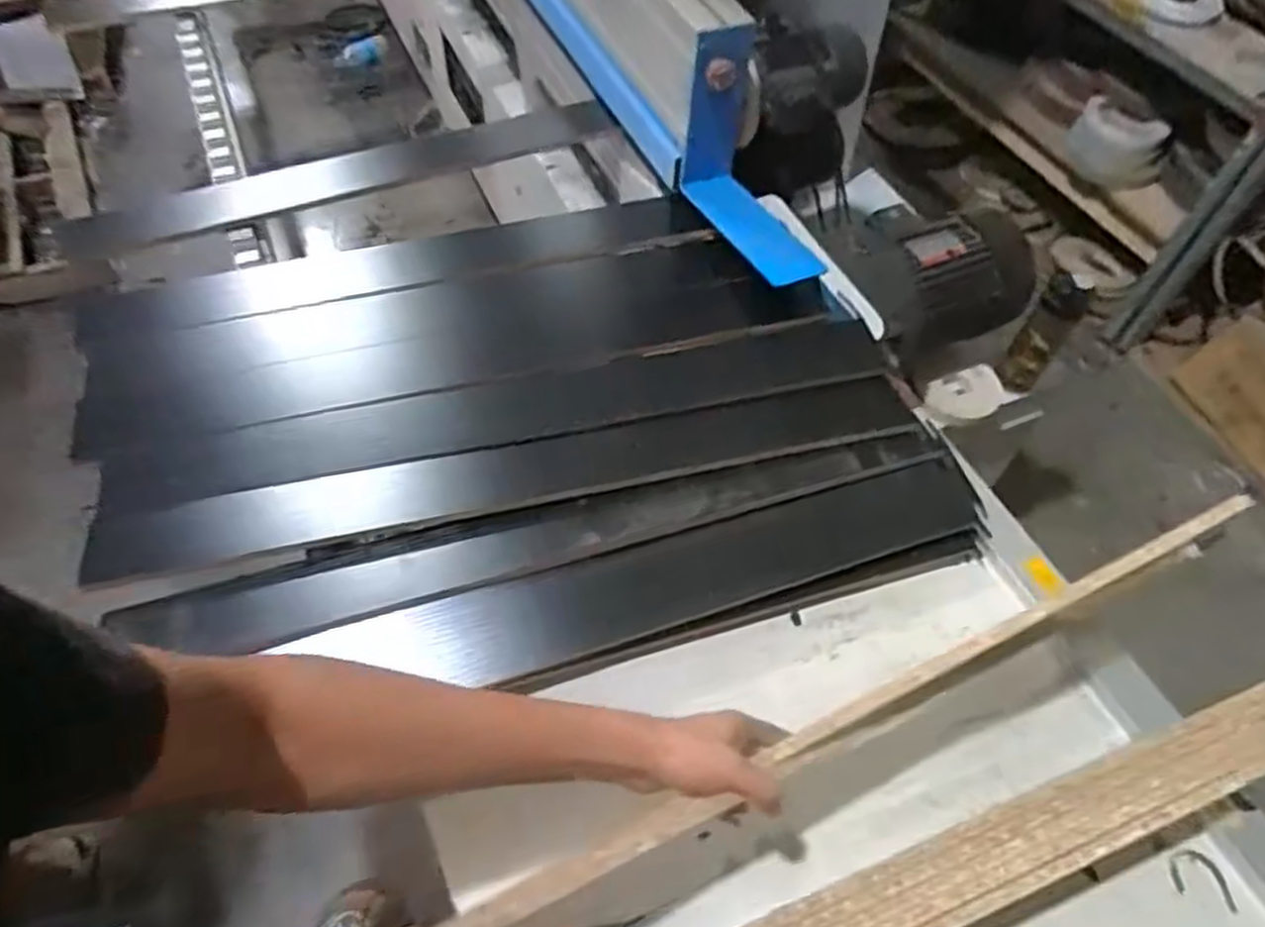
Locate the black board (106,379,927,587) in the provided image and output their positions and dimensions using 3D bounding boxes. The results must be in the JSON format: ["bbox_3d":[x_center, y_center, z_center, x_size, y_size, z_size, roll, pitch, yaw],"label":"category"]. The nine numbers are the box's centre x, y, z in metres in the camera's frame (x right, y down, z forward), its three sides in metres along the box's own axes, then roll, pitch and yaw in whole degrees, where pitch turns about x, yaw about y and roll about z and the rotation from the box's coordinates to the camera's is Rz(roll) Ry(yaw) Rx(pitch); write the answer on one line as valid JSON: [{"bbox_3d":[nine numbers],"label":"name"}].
[{"bbox_3d":[-0.112,0.009,0.867,0.879,0.019,0.092,-11,56,-10],"label":"black board"}]

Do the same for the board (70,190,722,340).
[{"bbox_3d":[-0.302,-0.267,1.038,0.793,0.018,0.108,-12,55,-8],"label":"board"}]

